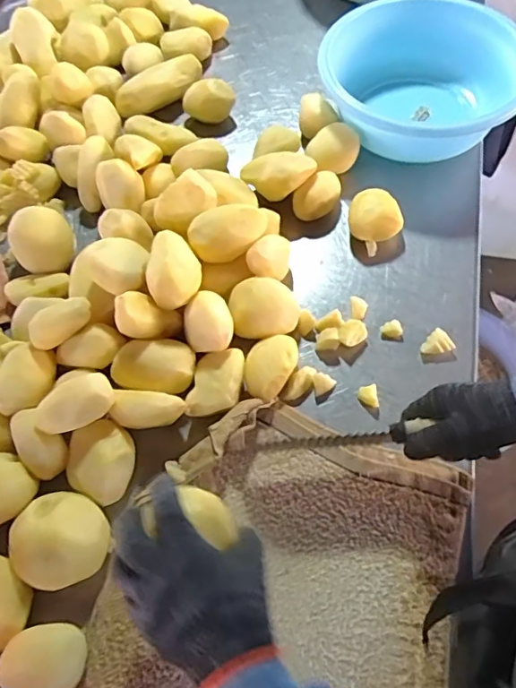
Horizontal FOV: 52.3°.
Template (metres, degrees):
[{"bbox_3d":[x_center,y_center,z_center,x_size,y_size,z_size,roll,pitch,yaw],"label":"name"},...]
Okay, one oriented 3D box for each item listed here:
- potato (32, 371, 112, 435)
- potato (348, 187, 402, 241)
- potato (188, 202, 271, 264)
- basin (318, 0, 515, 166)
[{"bbox_3d":[-0.186,0.064,0.536,0.079,0.041,0.045,-35,64,-14],"label":"potato"},{"bbox_3d":[0.151,-0.163,0.677,0.067,0.048,0.064,3,61,6],"label":"potato"},{"bbox_3d":[-0.035,-0.133,0.620,0.091,0.041,0.053,-14,61,-4],"label":"potato"},{"bbox_3d":[0.223,-0.370,0.749,0.250,0.109,0.250,-2,61,3],"label":"basin"}]

